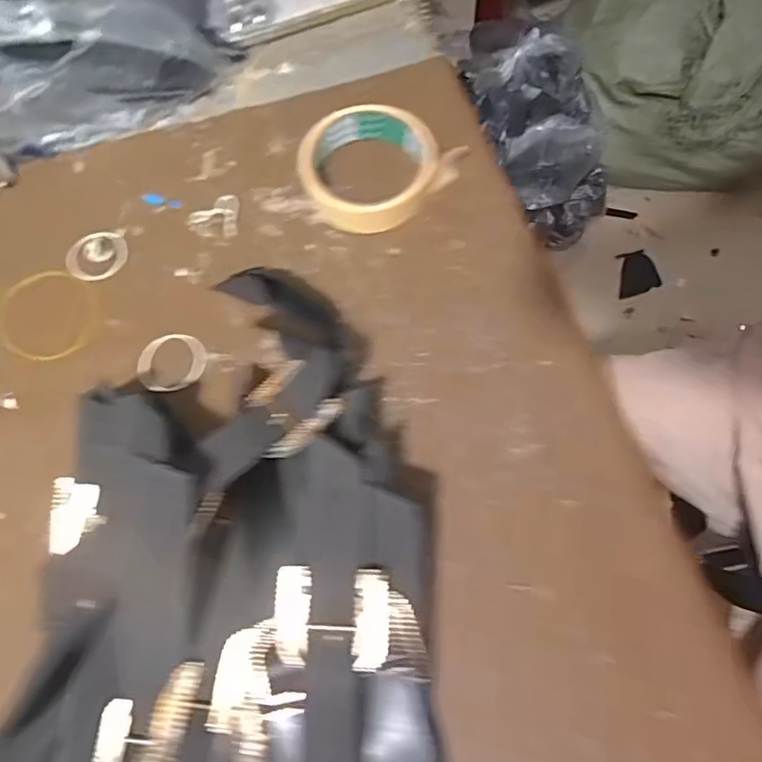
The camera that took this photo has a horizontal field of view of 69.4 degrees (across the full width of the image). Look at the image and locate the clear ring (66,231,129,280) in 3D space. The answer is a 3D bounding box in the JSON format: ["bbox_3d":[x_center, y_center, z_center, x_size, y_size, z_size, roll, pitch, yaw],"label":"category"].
[{"bbox_3d":[-0.204,-0.091,0.395,0.042,0.004,0.040,-1,71,2],"label":"clear ring"}]

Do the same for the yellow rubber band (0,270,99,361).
[{"bbox_3d":[-0.232,-0.047,0.380,0.078,0.004,0.066,20,73,9],"label":"yellow rubber band"}]

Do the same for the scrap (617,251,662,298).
[{"bbox_3d":[0.536,-0.229,1.160,0.092,0.010,0.097,-13,71,-1],"label":"scrap"}]

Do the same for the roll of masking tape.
[{"bbox_3d":[-0.010,-0.152,0.390,0.087,0.028,0.092,-1,71,2],"label":"roll of masking tape"}]

